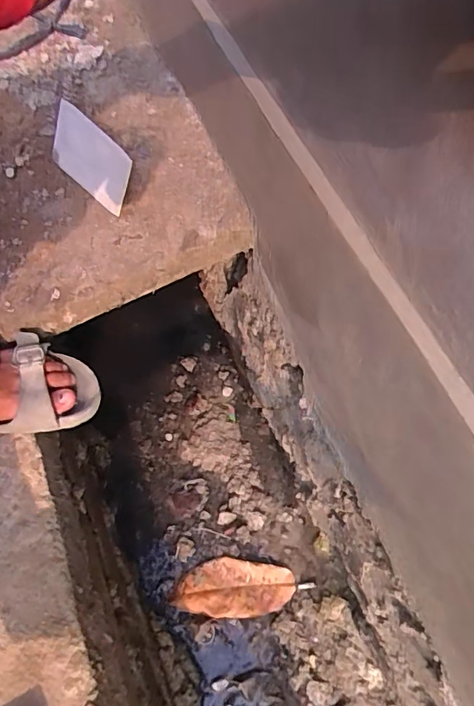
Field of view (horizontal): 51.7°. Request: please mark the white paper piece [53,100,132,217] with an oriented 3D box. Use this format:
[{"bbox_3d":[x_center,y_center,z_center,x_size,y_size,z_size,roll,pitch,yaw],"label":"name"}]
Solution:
[{"bbox_3d":[-0.198,-0.260,0.655,0.154,0.086,0.006,43,38,19],"label":"white paper piece"}]

